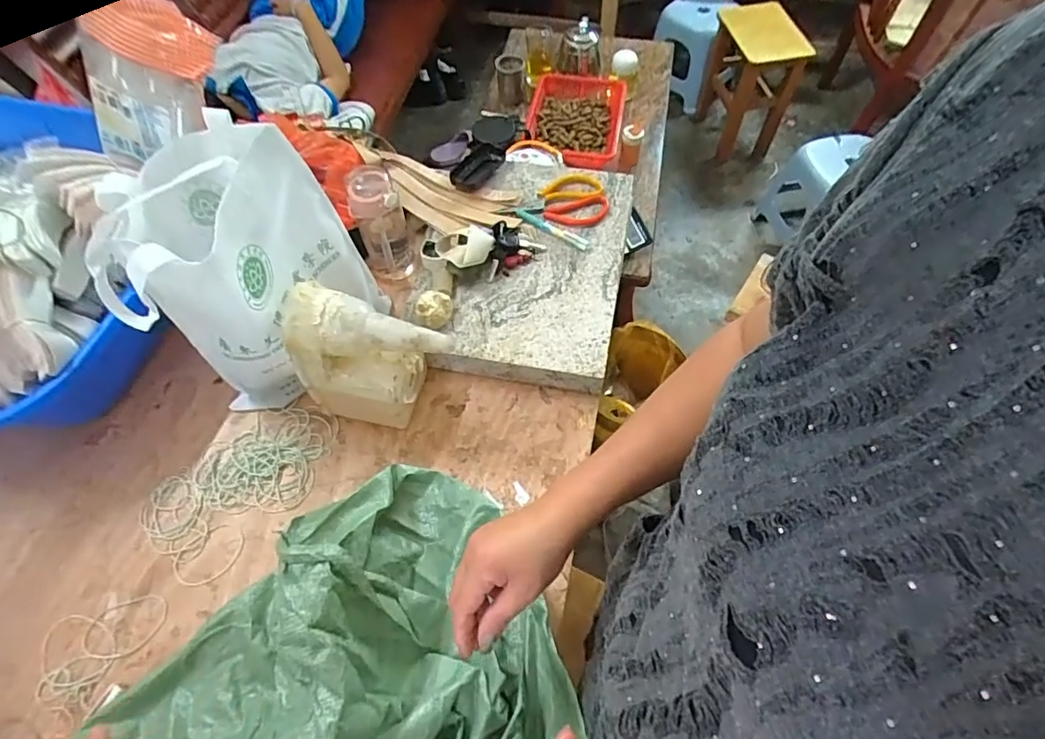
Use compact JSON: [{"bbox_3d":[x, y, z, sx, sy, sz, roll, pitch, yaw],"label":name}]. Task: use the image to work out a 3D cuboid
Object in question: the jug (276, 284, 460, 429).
[{"bbox_3d":[-0.173,-0.001,0.656,0.176,0.208,0.091,10,61,8],"label":"jug"}]

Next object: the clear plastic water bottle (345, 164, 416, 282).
[{"bbox_3d":[-0.208,-0.214,0.790,0.073,0.179,0.070,-19,61,-8],"label":"clear plastic water bottle"}]

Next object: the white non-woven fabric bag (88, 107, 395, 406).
[{"bbox_3d":[-0.315,-0.103,0.655,0.225,0.321,0.207,-16,61,-6],"label":"white non-woven fabric bag"}]

